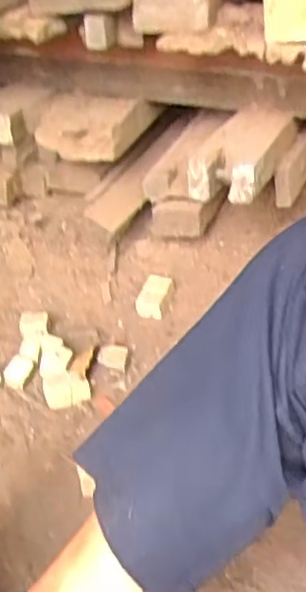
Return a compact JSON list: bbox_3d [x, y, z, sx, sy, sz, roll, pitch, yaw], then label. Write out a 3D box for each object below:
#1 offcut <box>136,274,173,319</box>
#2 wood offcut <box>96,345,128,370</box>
[{"bbox_3d":[0.002,-0.001,1.059,0.044,0.019,0.071,23,68,-9],"label":"offcut"},{"bbox_3d":[-0.057,0.085,0.959,0.041,0.009,0.034,15,65,-6],"label":"wood offcut"}]

